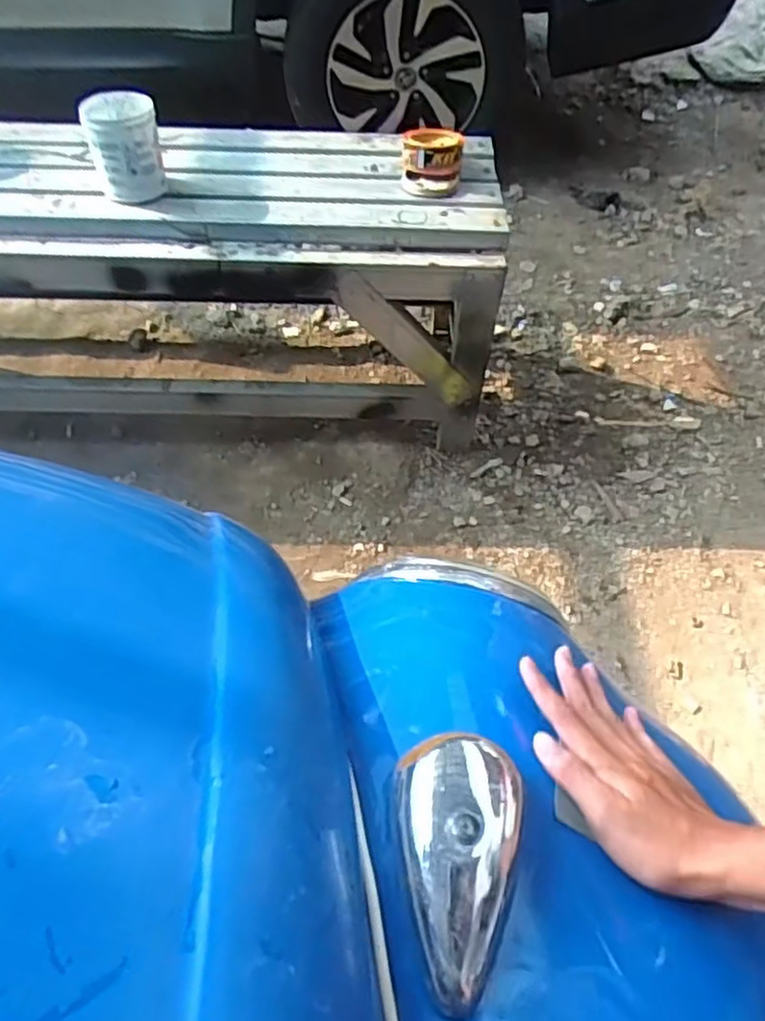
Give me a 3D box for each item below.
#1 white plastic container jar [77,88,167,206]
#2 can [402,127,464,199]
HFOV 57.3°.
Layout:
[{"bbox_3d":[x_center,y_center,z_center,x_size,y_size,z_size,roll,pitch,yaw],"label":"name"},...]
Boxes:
[{"bbox_3d":[-0.416,-0.587,1.138,0.107,0.150,0.101,0,52,-1],"label":"white plastic container jar"},{"bbox_3d":[0.088,-0.614,1.237,0.108,0.071,0.115,0,52,-1],"label":"can"}]

